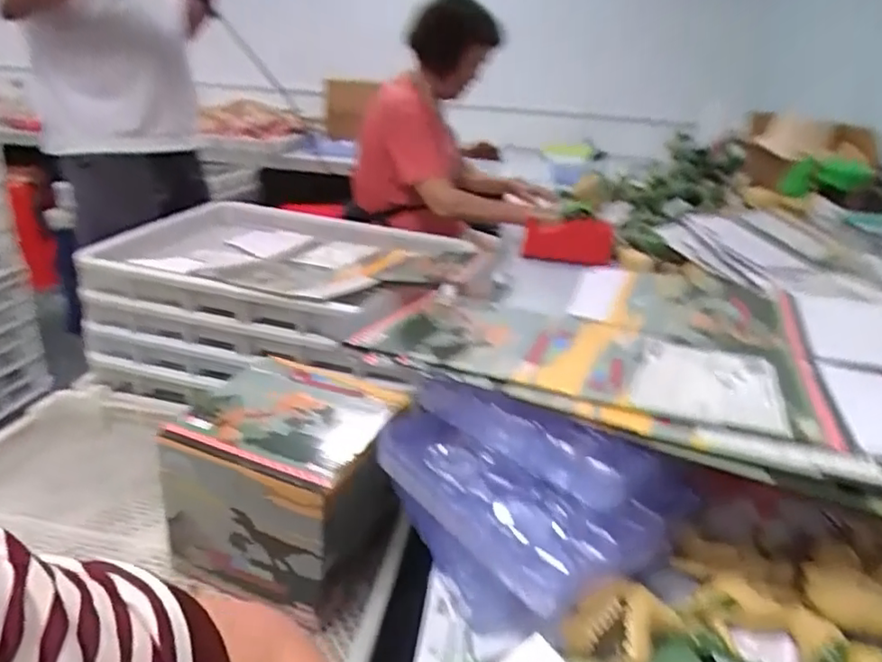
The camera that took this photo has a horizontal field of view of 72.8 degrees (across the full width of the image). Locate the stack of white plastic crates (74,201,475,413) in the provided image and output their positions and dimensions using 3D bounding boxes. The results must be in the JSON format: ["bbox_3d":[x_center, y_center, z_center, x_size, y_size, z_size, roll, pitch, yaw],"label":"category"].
[{"bbox_3d":[-0.311,-0.046,1.125,0.512,0.245,0.405,9,25,10],"label":"stack of white plastic crates"}]

